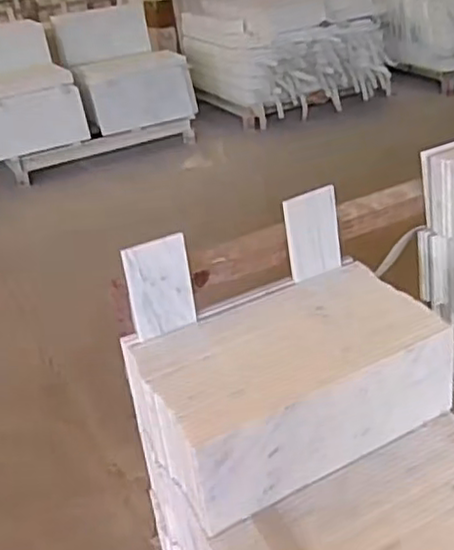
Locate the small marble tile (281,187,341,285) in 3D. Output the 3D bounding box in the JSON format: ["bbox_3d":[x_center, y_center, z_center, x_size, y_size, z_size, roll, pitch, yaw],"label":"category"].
[{"bbox_3d":[0.151,-0.071,1.169,0.097,0.152,0.016,-15,23,-14],"label":"small marble tile"}]

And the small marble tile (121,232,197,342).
[{"bbox_3d":[-0.103,0.019,1.058,0.102,0.157,0.012,-19,27,-24],"label":"small marble tile"}]

